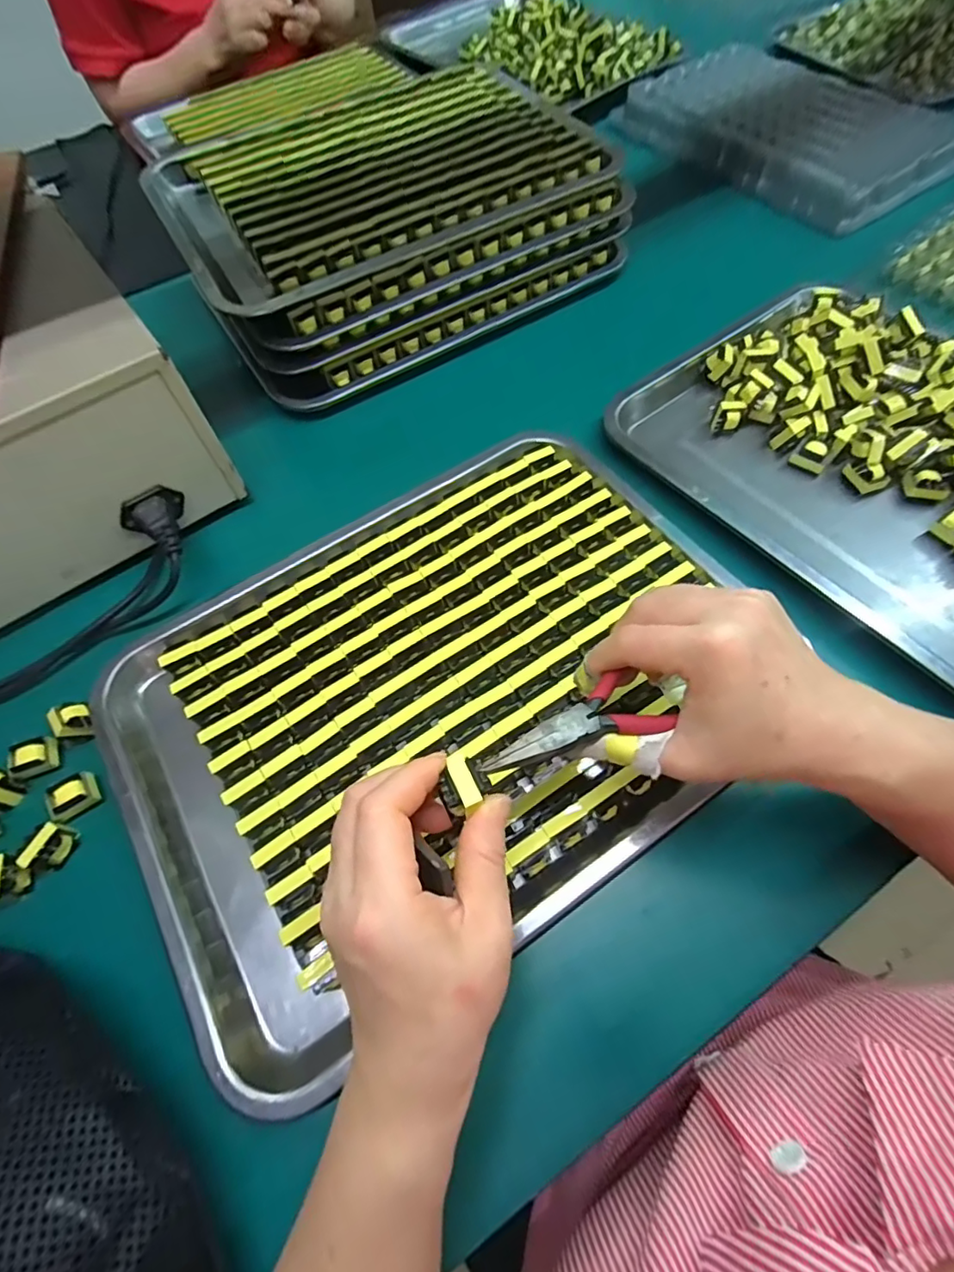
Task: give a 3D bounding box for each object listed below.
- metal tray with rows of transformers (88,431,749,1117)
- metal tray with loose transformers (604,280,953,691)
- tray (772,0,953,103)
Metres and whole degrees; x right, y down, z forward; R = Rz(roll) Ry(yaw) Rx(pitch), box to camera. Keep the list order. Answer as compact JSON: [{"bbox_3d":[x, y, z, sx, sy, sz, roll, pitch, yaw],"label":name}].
[{"bbox_3d":[-0.027,0.024,0.348,0.383,0.026,0.303,-30,65,-12],"label":"metal tray with rows of transformers"},{"bbox_3d":[0.307,-0.120,0.393,0.262,0.060,0.397,-37,67,-14],"label":"metal tray with loose transformers"},{"bbox_3d":[0.614,-0.823,0.724,0.380,0.041,0.271,-27,64,-10],"label":"tray"}]

